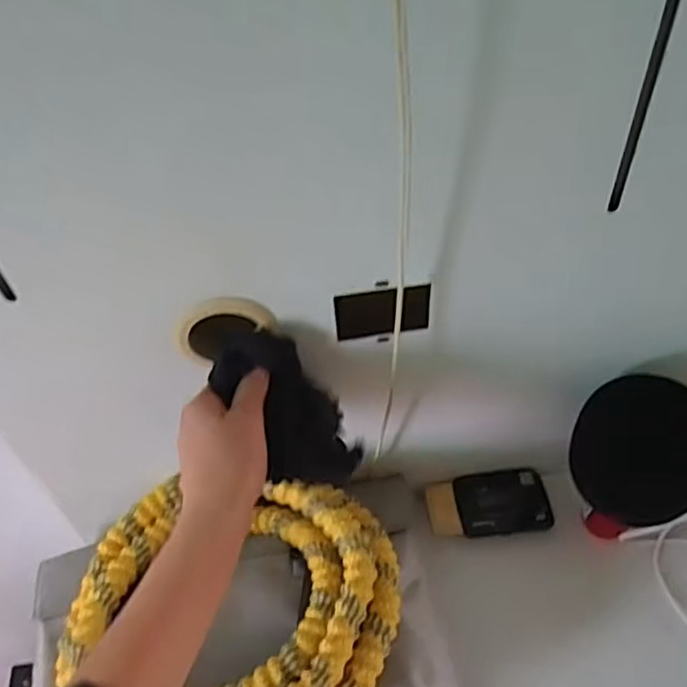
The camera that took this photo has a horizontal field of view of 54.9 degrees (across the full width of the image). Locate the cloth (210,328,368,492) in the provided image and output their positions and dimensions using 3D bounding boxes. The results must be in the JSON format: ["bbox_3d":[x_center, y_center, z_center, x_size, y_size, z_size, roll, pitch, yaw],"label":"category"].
[{"bbox_3d":[-0.040,0.046,0.487,0.077,0.129,0.045,-41,13,-27],"label":"cloth"}]

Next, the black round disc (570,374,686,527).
[{"bbox_3d":[0.253,0.092,0.558,0.111,0.126,0.006,10,13,22],"label":"black round disc"}]

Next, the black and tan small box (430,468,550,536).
[{"bbox_3d":[0.146,0.162,0.665,0.118,0.020,0.064,-9,49,-3],"label":"black and tan small box"}]

